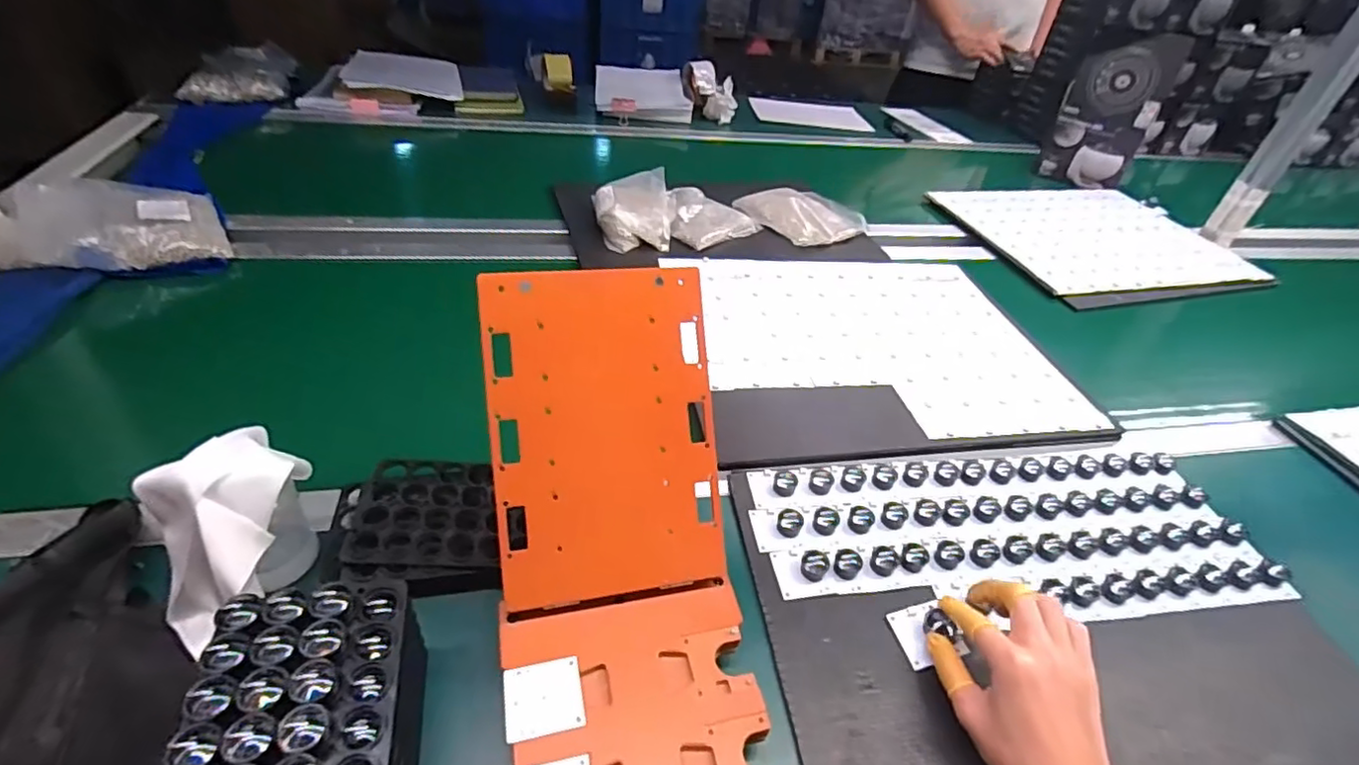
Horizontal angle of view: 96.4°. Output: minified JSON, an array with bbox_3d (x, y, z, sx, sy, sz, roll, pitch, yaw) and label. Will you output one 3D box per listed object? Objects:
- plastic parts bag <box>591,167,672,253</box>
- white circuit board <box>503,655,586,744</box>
[{"bbox_3d":[-0.072,-0.267,0.930,0.115,0.047,0.169,-1,42,-9],"label":"plastic parts bag"},{"bbox_3d":[-0.086,0.200,0.386,0.047,0.005,0.045,-6,44,-15],"label":"white circuit board"}]

